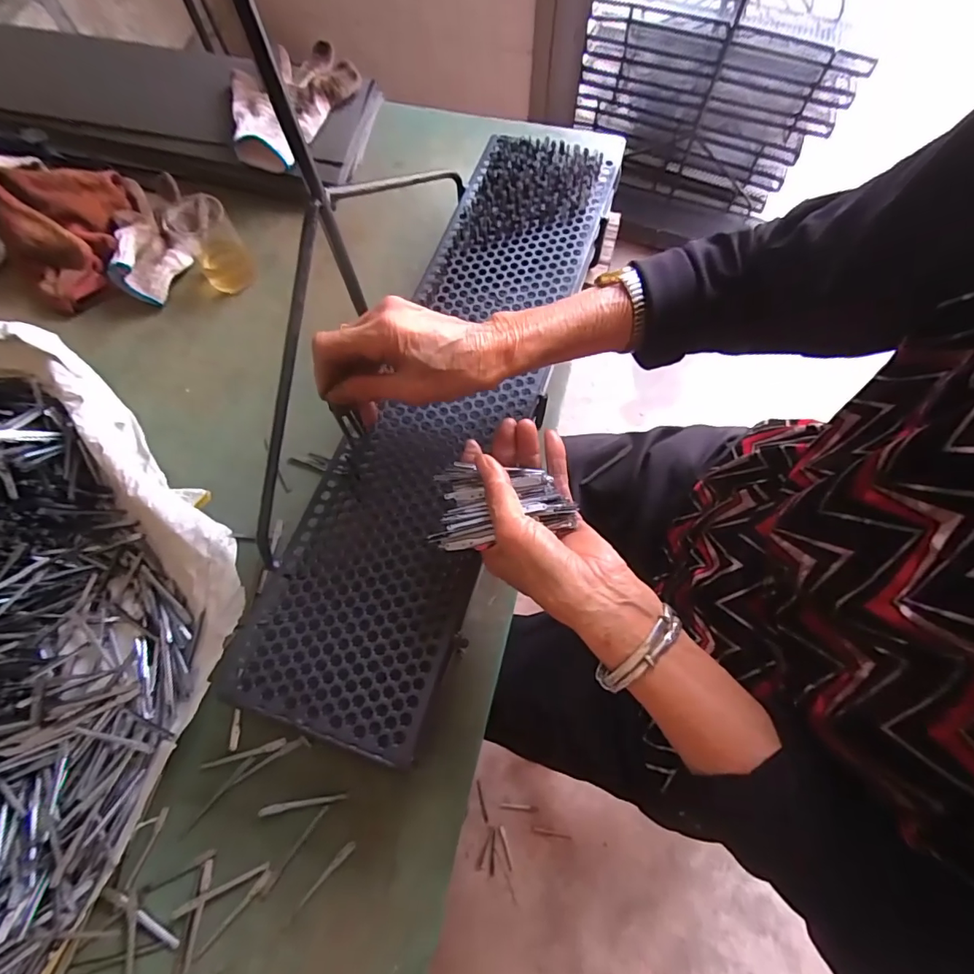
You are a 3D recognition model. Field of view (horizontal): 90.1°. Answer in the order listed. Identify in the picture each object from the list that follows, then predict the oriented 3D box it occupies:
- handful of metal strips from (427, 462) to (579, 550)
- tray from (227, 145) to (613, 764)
[{"bbox_3d":[0.012,0.012,0.334,0.094,0.018,0.060,3,68,1],"label":"handful of metal strips"},{"bbox_3d":[-0.029,-0.090,0.417,0.148,0.018,0.586,18,73,7],"label":"tray"}]

